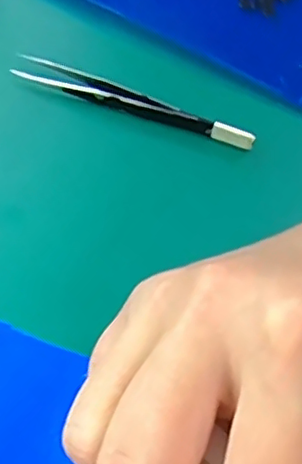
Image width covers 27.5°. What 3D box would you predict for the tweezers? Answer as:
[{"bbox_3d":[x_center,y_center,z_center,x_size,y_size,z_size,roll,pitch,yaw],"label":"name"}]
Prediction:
[{"bbox_3d":[-0.010,-0.065,0.316,0.128,0.008,0.015,23,63,6],"label":"tweezers"}]

